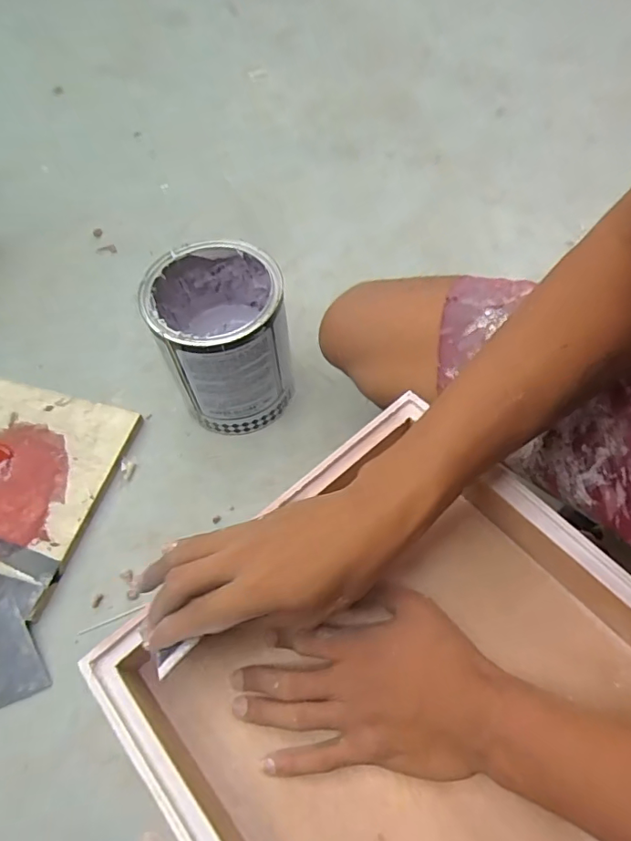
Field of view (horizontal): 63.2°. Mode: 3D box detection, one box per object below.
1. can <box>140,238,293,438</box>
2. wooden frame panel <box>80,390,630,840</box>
[{"bbox_3d":[-0.113,-0.101,0.668,0.148,0.205,0.161,-1,62,2],"label":"can"},{"bbox_3d":[0.068,0.179,0.344,0.314,0.063,0.308,-39,65,-17],"label":"wooden frame panel"}]

